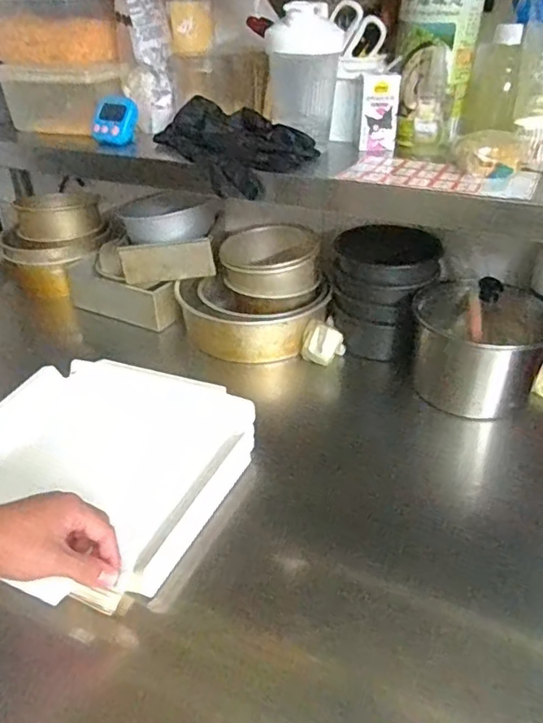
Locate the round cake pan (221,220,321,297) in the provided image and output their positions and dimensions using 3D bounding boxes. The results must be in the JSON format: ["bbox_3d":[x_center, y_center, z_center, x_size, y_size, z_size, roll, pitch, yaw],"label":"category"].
[{"bbox_3d":[-0.004,-0.180,0.989,0.161,0.077,0.177,-1,35,0],"label":"round cake pan"}]

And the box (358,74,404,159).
[{"bbox_3d":[0.140,-0.319,0.746,0.048,0.093,0.028,3,35,6],"label":"box"}]

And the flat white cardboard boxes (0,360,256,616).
[{"bbox_3d":[-0.209,0.116,0.674,0.312,0.052,0.319,15,38,22],"label":"flat white cardboard boxes"}]

